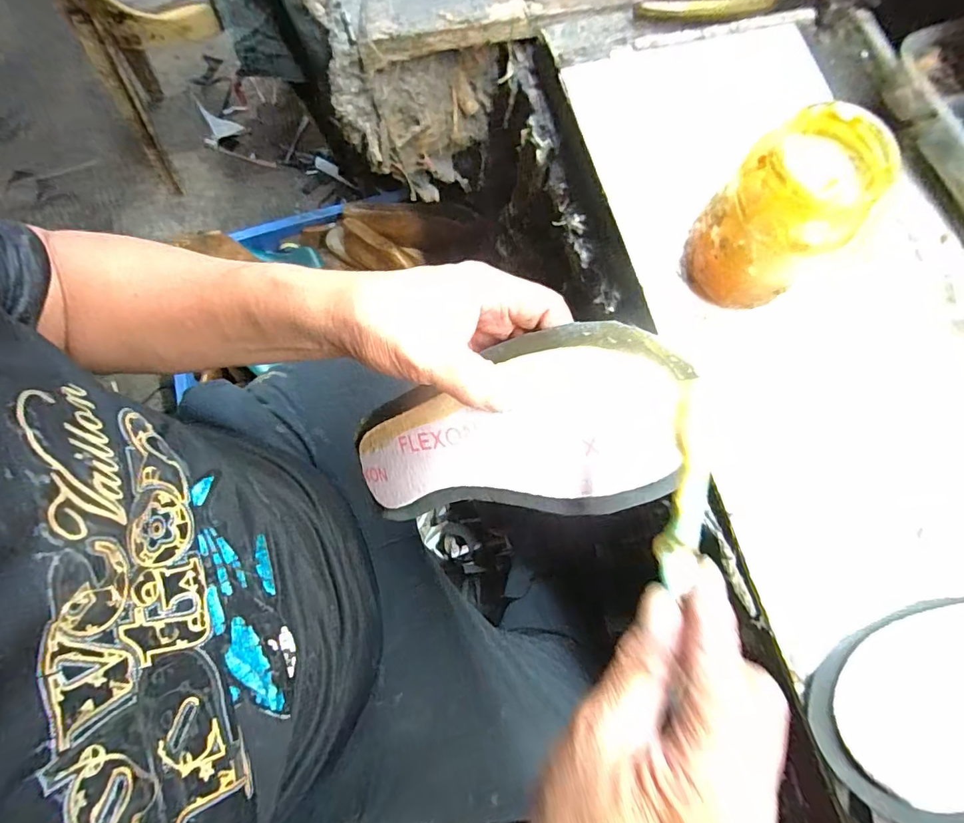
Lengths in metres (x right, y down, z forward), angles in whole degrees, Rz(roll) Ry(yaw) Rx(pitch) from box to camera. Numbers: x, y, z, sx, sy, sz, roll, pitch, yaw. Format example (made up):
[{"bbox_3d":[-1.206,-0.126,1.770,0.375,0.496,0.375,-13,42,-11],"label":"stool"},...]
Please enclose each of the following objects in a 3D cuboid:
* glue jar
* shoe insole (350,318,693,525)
[{"bbox_3d":[0.178,-0.113,0.303,0.070,0.127,0.066,0,77,2],"label":"glue jar"},{"bbox_3d":[0.003,0.014,0.300,0.225,0.020,0.101,-9,99,29],"label":"shoe insole"}]

